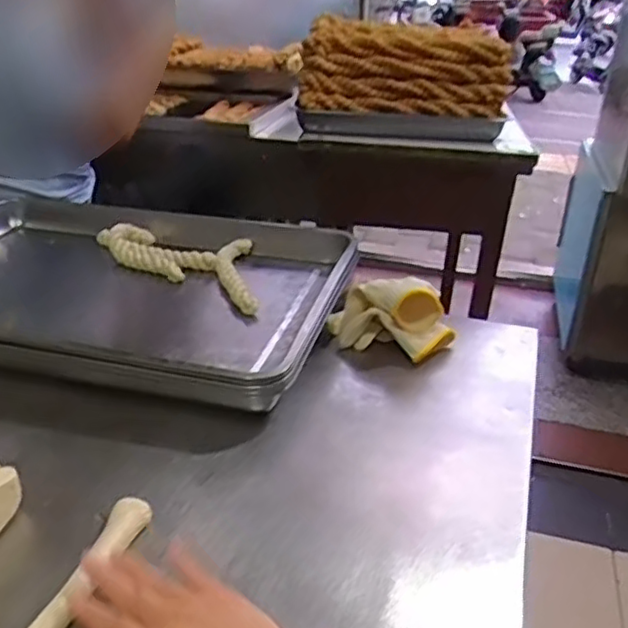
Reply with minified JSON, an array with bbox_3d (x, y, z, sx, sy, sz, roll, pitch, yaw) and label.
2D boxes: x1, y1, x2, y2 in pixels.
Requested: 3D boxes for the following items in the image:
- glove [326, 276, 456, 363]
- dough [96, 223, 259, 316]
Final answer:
[{"bbox_3d":[0.087,0.000,0.780,0.148,0.074,0.071,11,30,19],"label":"glove"},{"bbox_3d":[-0.167,-0.077,0.951,0.333,0.045,0.143,20,33,31],"label":"dough"}]

